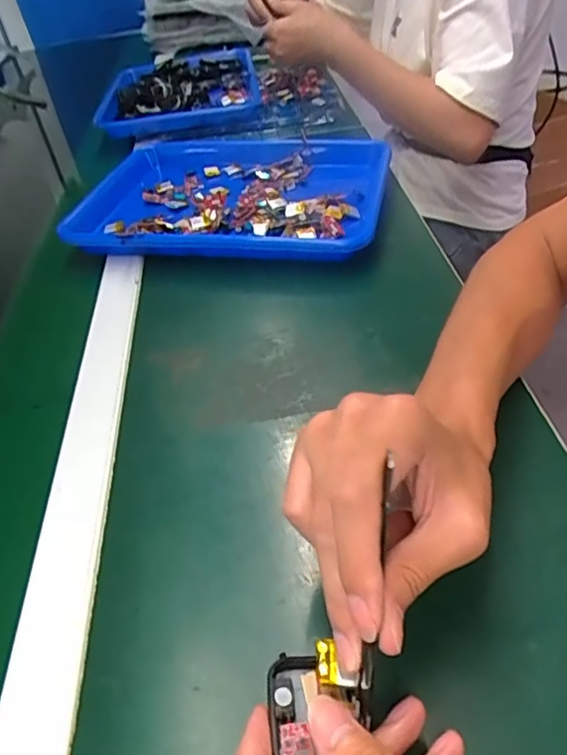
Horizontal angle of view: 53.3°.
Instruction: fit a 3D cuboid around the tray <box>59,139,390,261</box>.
[{"bbox_3d":[-0.054,-0.220,0.667,0.343,0.038,0.293,5,44,14],"label":"tray"}]

